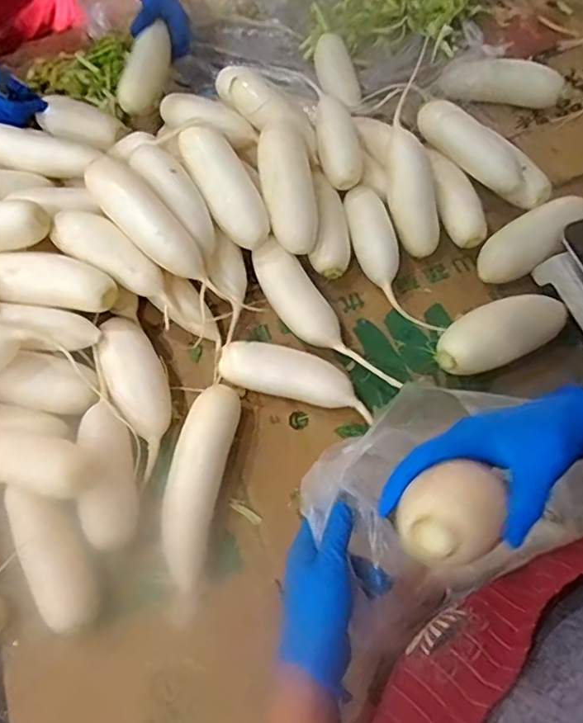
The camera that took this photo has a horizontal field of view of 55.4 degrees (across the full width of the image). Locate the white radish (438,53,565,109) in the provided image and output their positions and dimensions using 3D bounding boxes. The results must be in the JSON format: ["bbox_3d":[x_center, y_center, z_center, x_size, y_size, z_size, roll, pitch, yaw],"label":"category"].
[{"bbox_3d":[0.325,-0.432,0.851,0.184,0.051,0.056,12,65,8],"label":"white radish"}]

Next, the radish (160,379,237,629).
[{"bbox_3d":[-0.103,0.140,0.605,0.059,0.054,0.246,8,65,6],"label":"radish"}]

